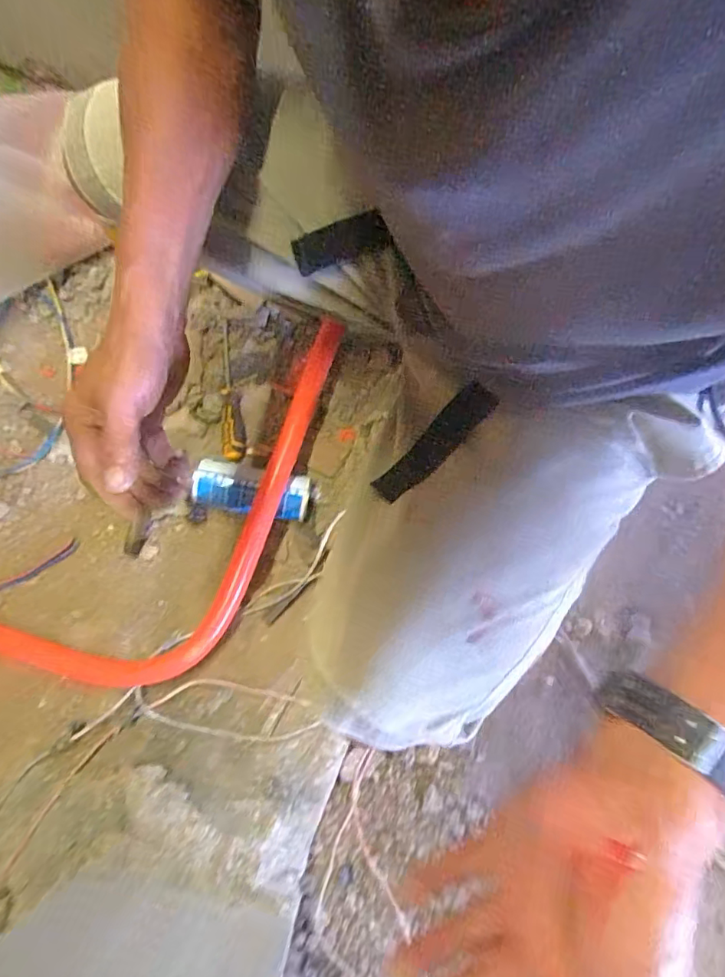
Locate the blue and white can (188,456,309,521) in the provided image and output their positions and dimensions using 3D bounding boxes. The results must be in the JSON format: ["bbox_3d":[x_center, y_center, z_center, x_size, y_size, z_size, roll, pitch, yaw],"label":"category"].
[{"bbox_3d":[-0.147,0.005,0.753,0.146,0.062,0.069,10,79,3],"label":"blue and white can"}]

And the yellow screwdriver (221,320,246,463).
[{"bbox_3d":[-0.202,-0.149,0.802,0.031,0.031,0.226,-9,78,-1],"label":"yellow screwdriver"}]

